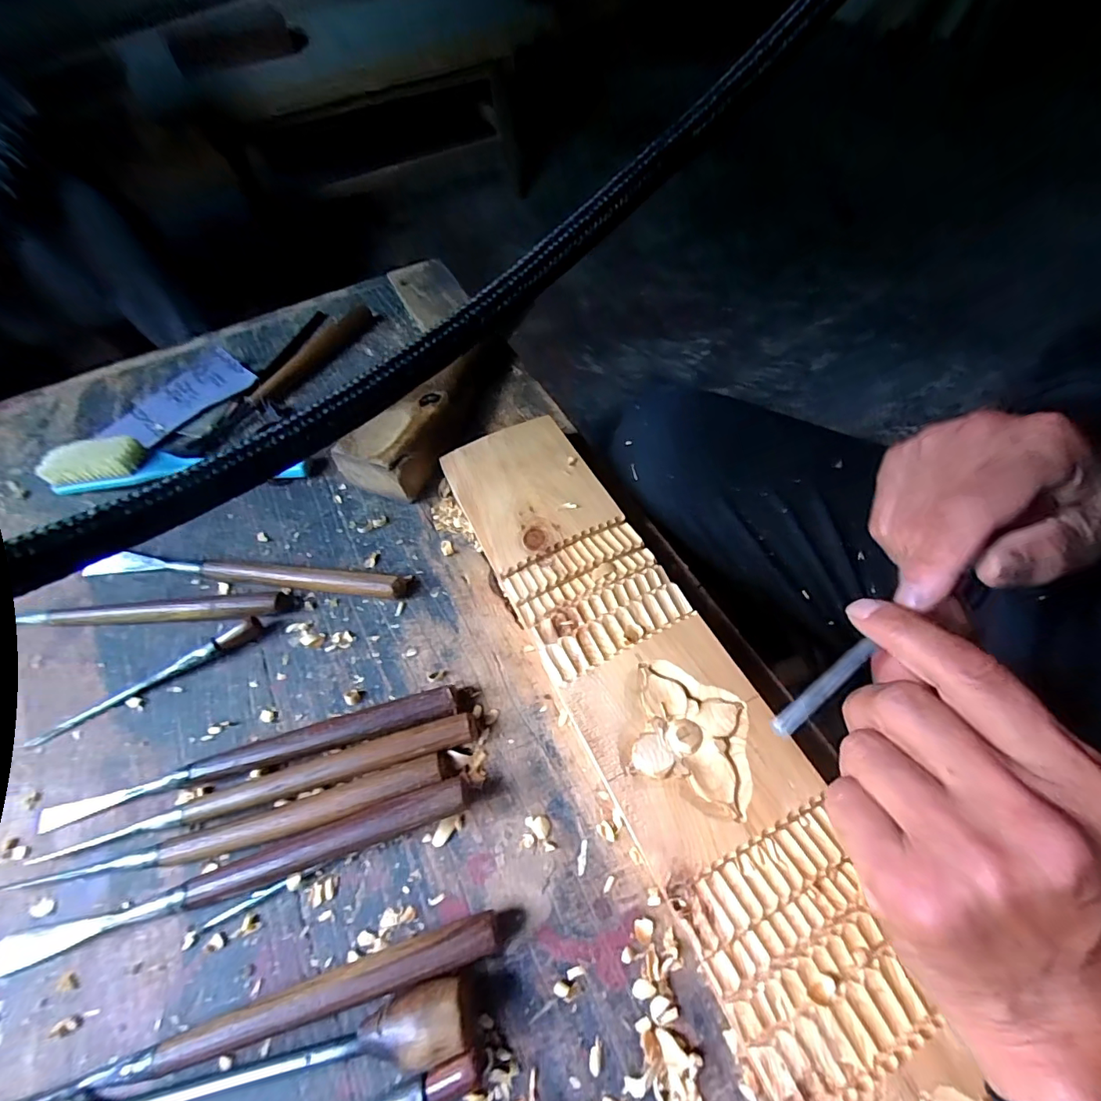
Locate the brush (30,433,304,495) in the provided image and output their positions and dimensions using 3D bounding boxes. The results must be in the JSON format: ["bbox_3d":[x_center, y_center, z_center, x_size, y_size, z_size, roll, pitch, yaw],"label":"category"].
[{"bbox_3d":[-0.323,-0.077,0.426,0.217,0.041,0.032,-4,57,2],"label":"brush"}]

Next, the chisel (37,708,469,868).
[{"bbox_3d":[-0.166,0.140,0.290,0.252,0.018,0.018,-15,58,-6],"label":"chisel"}]

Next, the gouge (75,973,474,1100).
[{"bbox_3d":[-0.124,0.231,0.225,0.181,0.028,0.026,-12,58,-4],"label":"gouge"}]

